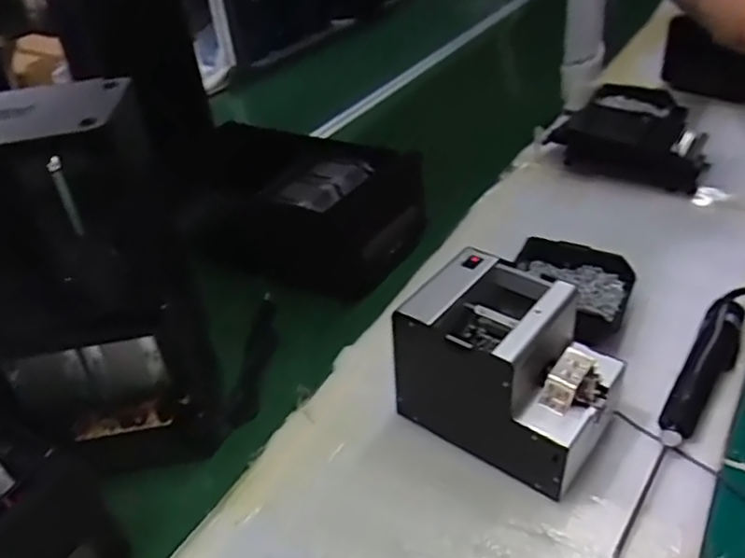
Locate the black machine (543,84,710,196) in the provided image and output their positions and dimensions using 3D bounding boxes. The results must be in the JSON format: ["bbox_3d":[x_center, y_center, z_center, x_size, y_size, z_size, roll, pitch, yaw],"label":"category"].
[{"bbox_3d":[0.438,-0.241,1.087,0.232,0.080,0.234,15,39,27],"label":"black machine"}]

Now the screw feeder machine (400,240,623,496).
[{"bbox_3d":[0.130,0.083,0.619,0.176,0.146,0.142,23,43,34],"label":"screw feeder machine"}]

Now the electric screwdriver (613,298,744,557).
[{"bbox_3d":[0.302,0.126,0.621,0.041,0.046,0.333,19,41,30],"label":"electric screwdriver"}]

